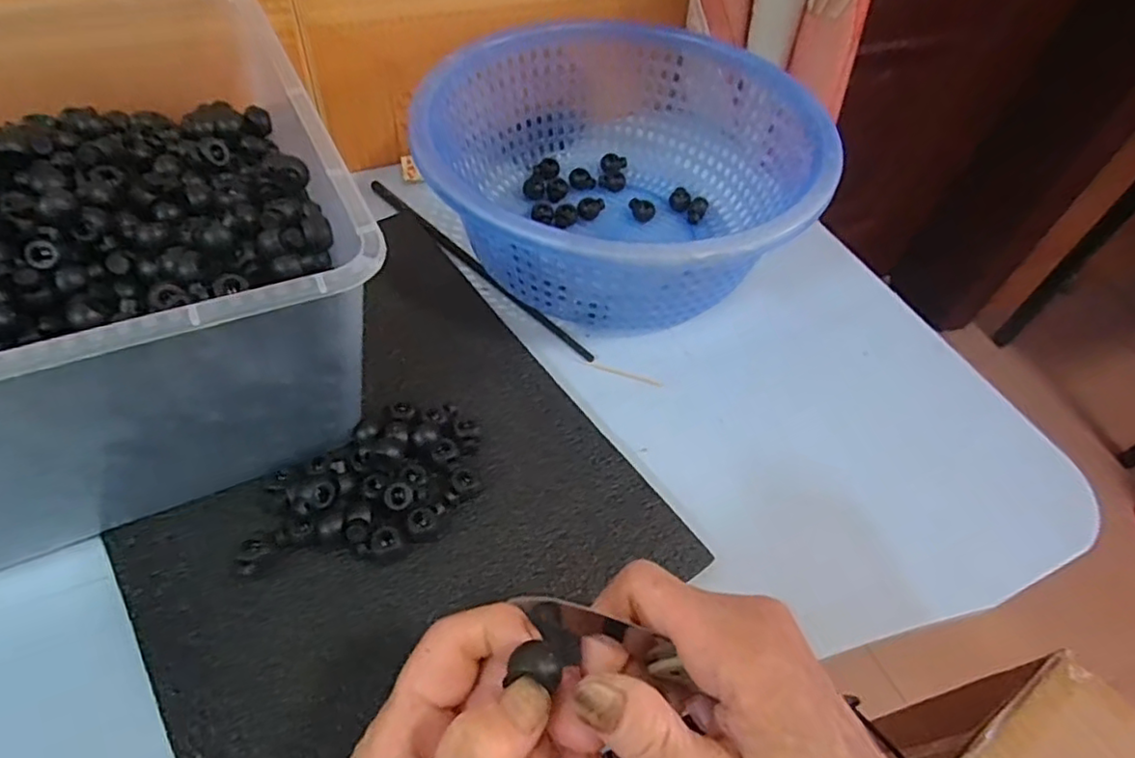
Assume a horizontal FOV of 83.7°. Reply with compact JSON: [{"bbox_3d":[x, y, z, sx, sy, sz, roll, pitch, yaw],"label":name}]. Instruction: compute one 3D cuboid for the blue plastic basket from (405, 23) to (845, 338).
[{"bbox_3d":[0.044,-0.141,0.458,0.271,0.128,0.272,-20,49,-13],"label":"blue plastic basket"}]

